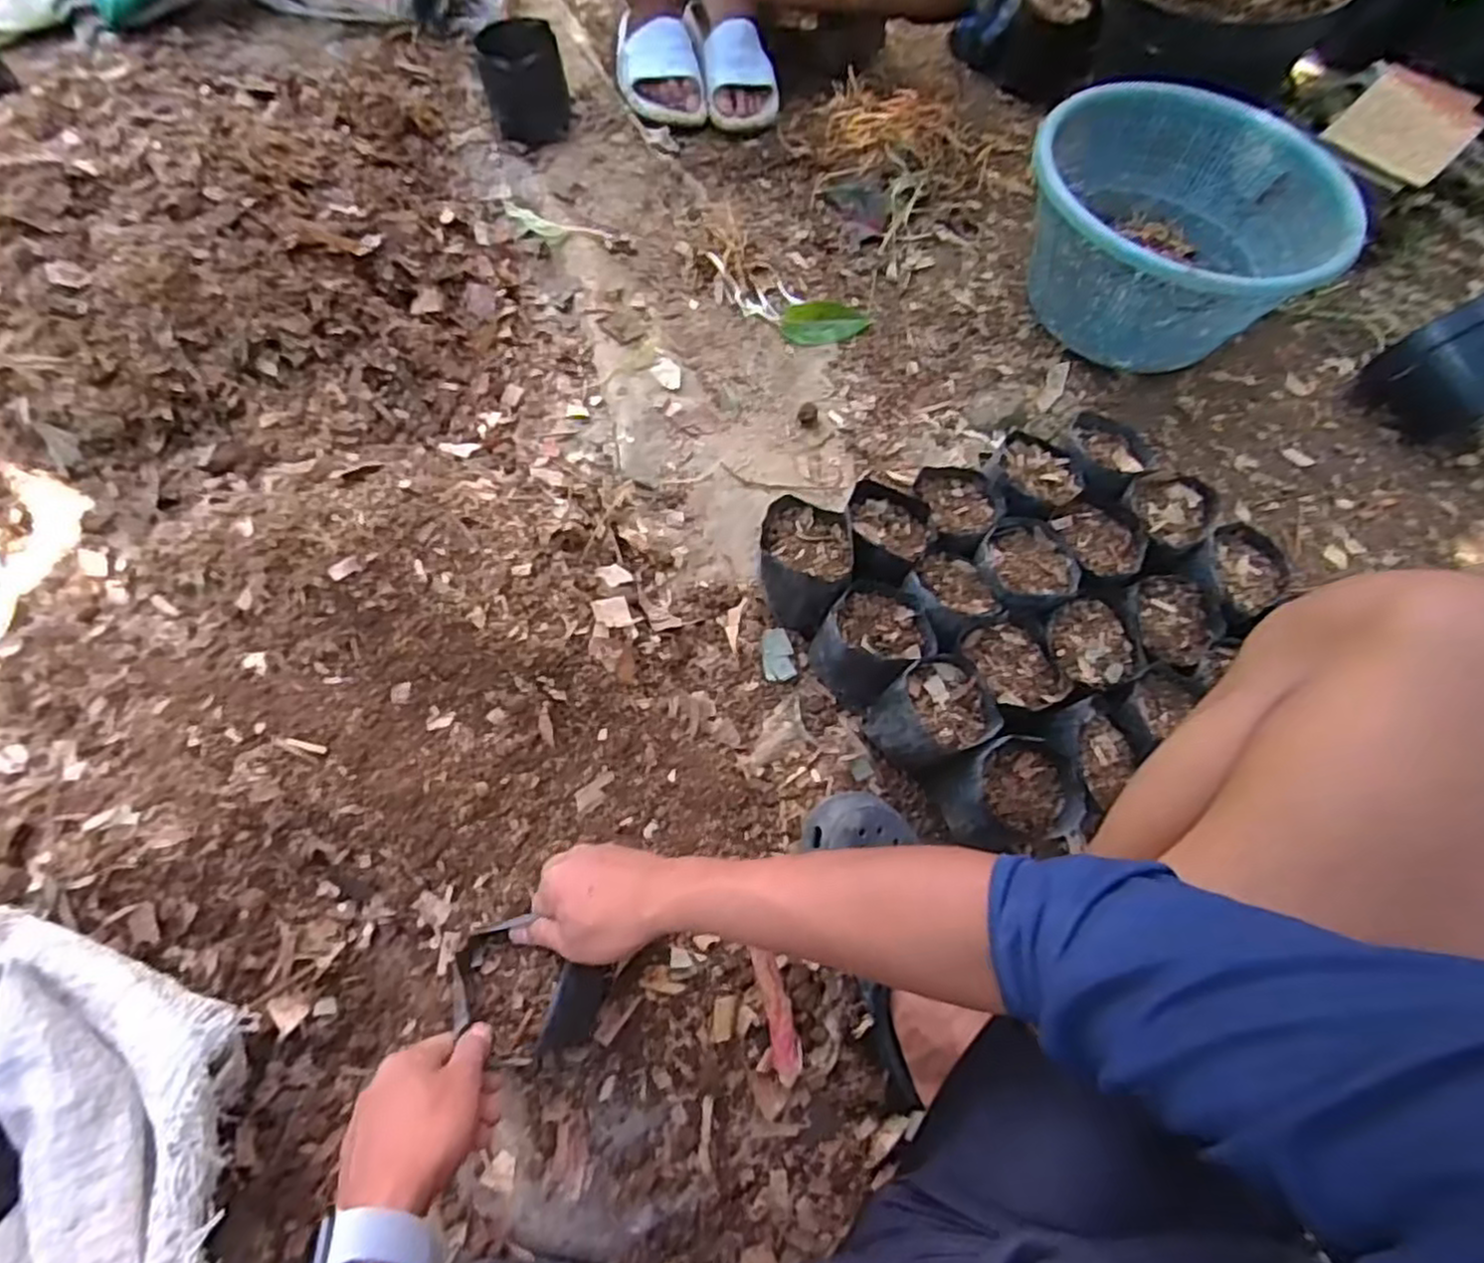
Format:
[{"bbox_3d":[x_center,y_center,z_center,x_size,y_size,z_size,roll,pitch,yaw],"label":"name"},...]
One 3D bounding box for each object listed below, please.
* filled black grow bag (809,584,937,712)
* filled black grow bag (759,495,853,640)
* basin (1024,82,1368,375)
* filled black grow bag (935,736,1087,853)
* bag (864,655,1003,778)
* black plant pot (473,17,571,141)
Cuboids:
[{"bbox_3d":[0.127,0.013,0.734,0.101,0.083,0.095,-35,71,-18],"label":"filled black grow bag"},{"bbox_3d":[0.061,-0.061,0.764,0.097,0.099,0.119,10,64,1],"label":"filled black grow bag"},{"bbox_3d":[0.536,-0.497,0.955,0.350,0.223,0.384,1,64,-3],"label":"basin"},{"bbox_3d":[0.253,0.149,0.686,0.095,0.096,0.095,-13,66,-9],"label":"filled black grow bag"},{"bbox_3d":[0.178,0.083,0.705,0.092,0.084,0.089,-27,69,-15],"label":"bag"},{"bbox_3d":[-0.308,-0.780,1.055,0.111,0.112,0.104,1,64,-3],"label":"black plant pot"}]

